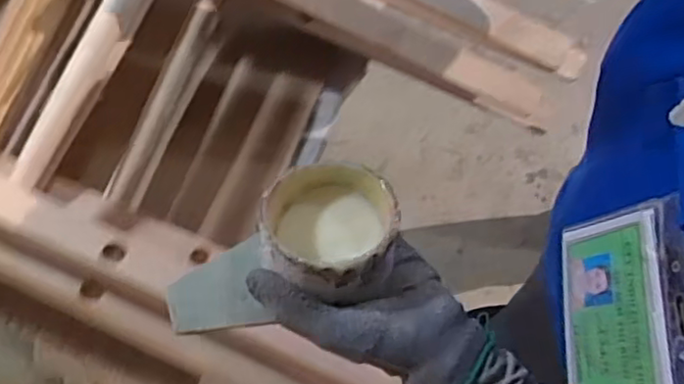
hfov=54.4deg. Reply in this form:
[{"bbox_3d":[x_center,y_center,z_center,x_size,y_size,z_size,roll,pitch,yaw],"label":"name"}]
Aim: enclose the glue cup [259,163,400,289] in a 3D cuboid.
[{"bbox_3d":[-0.009,0.029,0.412,0.084,0.058,0.084,2,47,-2],"label":"glue cup"}]

